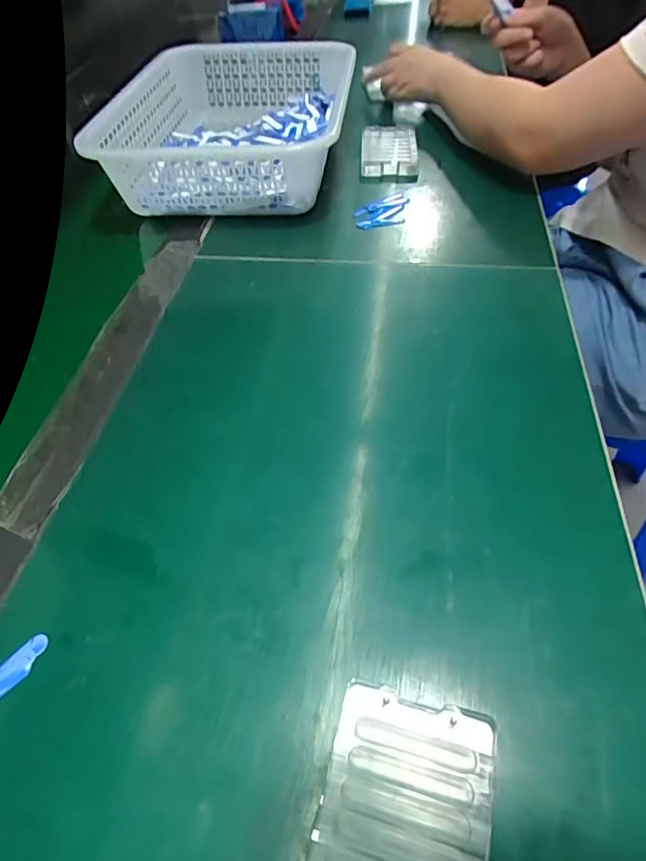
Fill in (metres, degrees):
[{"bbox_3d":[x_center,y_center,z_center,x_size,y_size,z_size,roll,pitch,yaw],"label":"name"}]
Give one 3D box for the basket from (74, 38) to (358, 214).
[{"bbox_3d":[-0.101,-0.373,0.619,0.259,0.083,0.353,2,50,6],"label":"basket"}]

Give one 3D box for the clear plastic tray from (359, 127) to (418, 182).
[{"bbox_3d":[0.082,-0.350,0.631,0.069,0.014,0.132,2,50,6],"label":"clear plastic tray"}]

